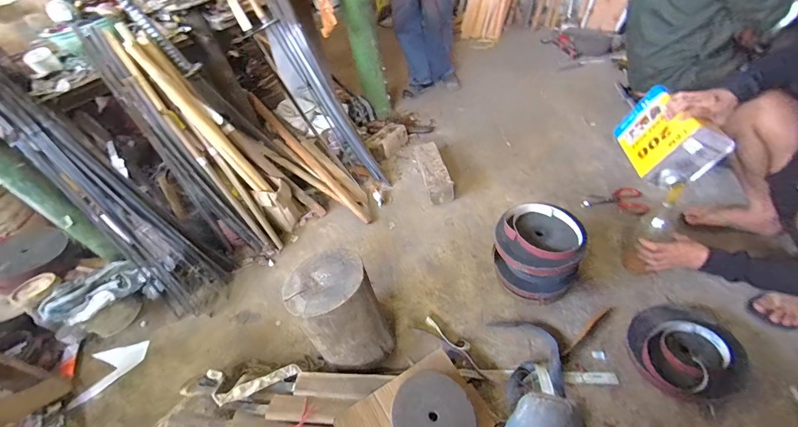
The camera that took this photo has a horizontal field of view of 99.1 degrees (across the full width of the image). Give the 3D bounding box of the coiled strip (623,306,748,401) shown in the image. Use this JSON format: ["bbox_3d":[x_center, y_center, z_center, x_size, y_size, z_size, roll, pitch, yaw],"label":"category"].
[{"bbox_3d":[0.725,0.339,0.852,0.239,0.067,0.226,-16,44,-4],"label":"coiled strip"}]

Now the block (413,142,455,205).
[{"bbox_3d":[0.150,-0.159,1.419,0.111,0.110,0.272,-11,44,-4],"label":"block"}]

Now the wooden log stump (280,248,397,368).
[{"bbox_3d":[-0.149,0.267,0.916,0.214,0.294,0.217,-25,46,-13],"label":"wooden log stump"}]

